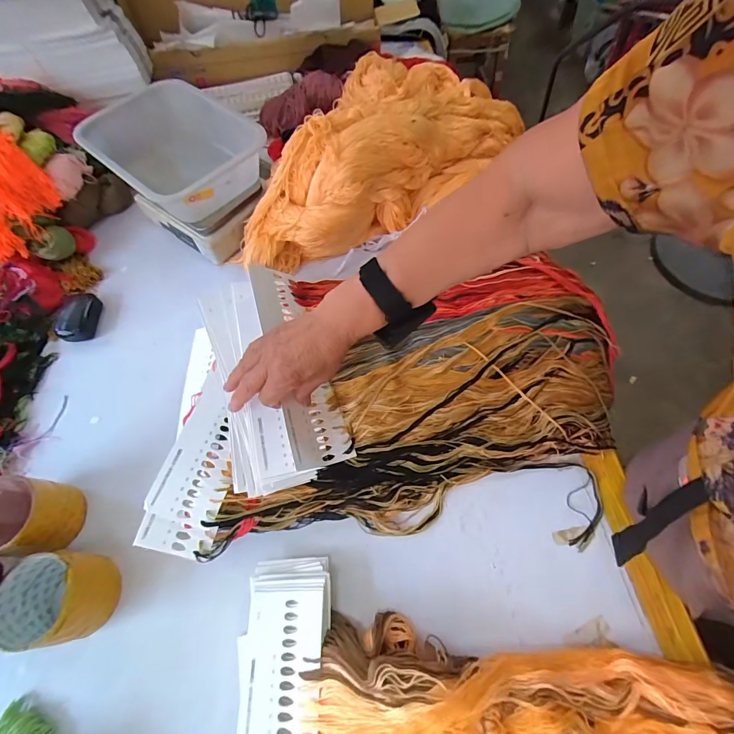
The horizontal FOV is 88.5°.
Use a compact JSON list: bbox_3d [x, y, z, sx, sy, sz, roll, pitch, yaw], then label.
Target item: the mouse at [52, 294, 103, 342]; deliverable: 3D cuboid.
[{"bbox_3d":[-0.451,-0.075,0.587,0.058,0.027,0.083,-9,63,-2],"label":"mouse"}]

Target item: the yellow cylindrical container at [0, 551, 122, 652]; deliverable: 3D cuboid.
[{"bbox_3d":[-0.316,0.240,0.394,0.093,0.077,0.080,-4,63,0],"label":"yellow cylindrical container"}]

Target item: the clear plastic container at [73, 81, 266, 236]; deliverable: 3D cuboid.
[{"bbox_3d":[-0.314,-0.346,0.623,0.289,0.092,0.194,39,71,19],"label":"clear plastic container"}]

